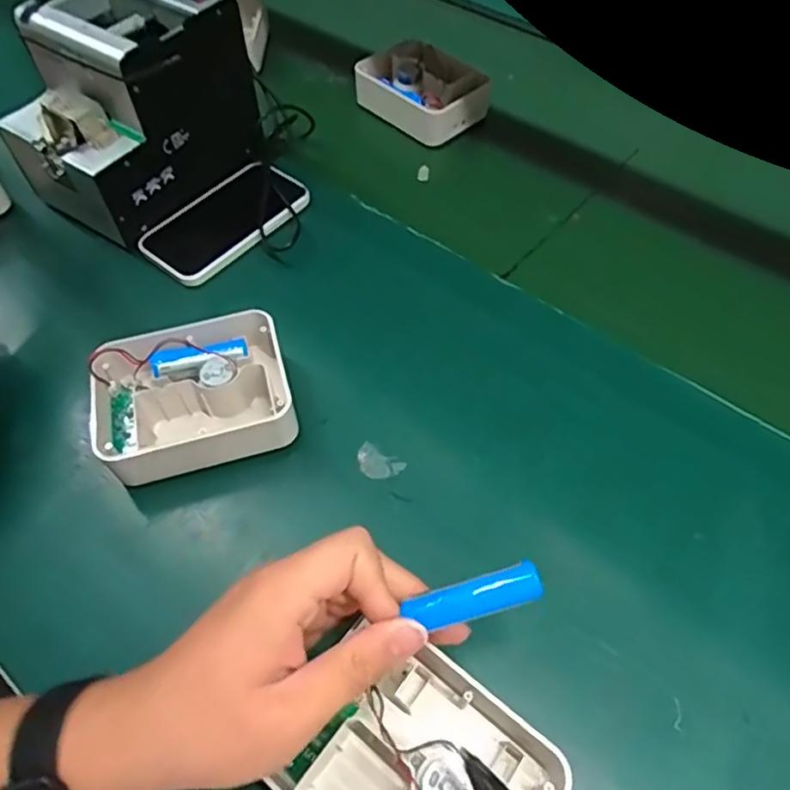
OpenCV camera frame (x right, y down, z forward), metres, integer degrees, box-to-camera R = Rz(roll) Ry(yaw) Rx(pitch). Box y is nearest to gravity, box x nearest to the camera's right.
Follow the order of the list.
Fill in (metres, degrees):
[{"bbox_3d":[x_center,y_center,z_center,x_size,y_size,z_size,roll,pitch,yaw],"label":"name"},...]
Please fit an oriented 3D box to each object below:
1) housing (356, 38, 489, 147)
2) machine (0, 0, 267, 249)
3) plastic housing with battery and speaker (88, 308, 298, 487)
[{"bbox_3d":[0.028,-0.336,0.659,0.096,0.046,0.132,-38,63,-23],"label":"housing"},{"bbox_3d":[-0.230,-0.255,0.540,0.139,0.155,0.193,32,61,20],"label":"machine"},{"bbox_3d":[-0.139,0.002,0.425,0.125,0.054,0.096,-15,56,-10],"label":"plastic housing with battery and speaker"}]

